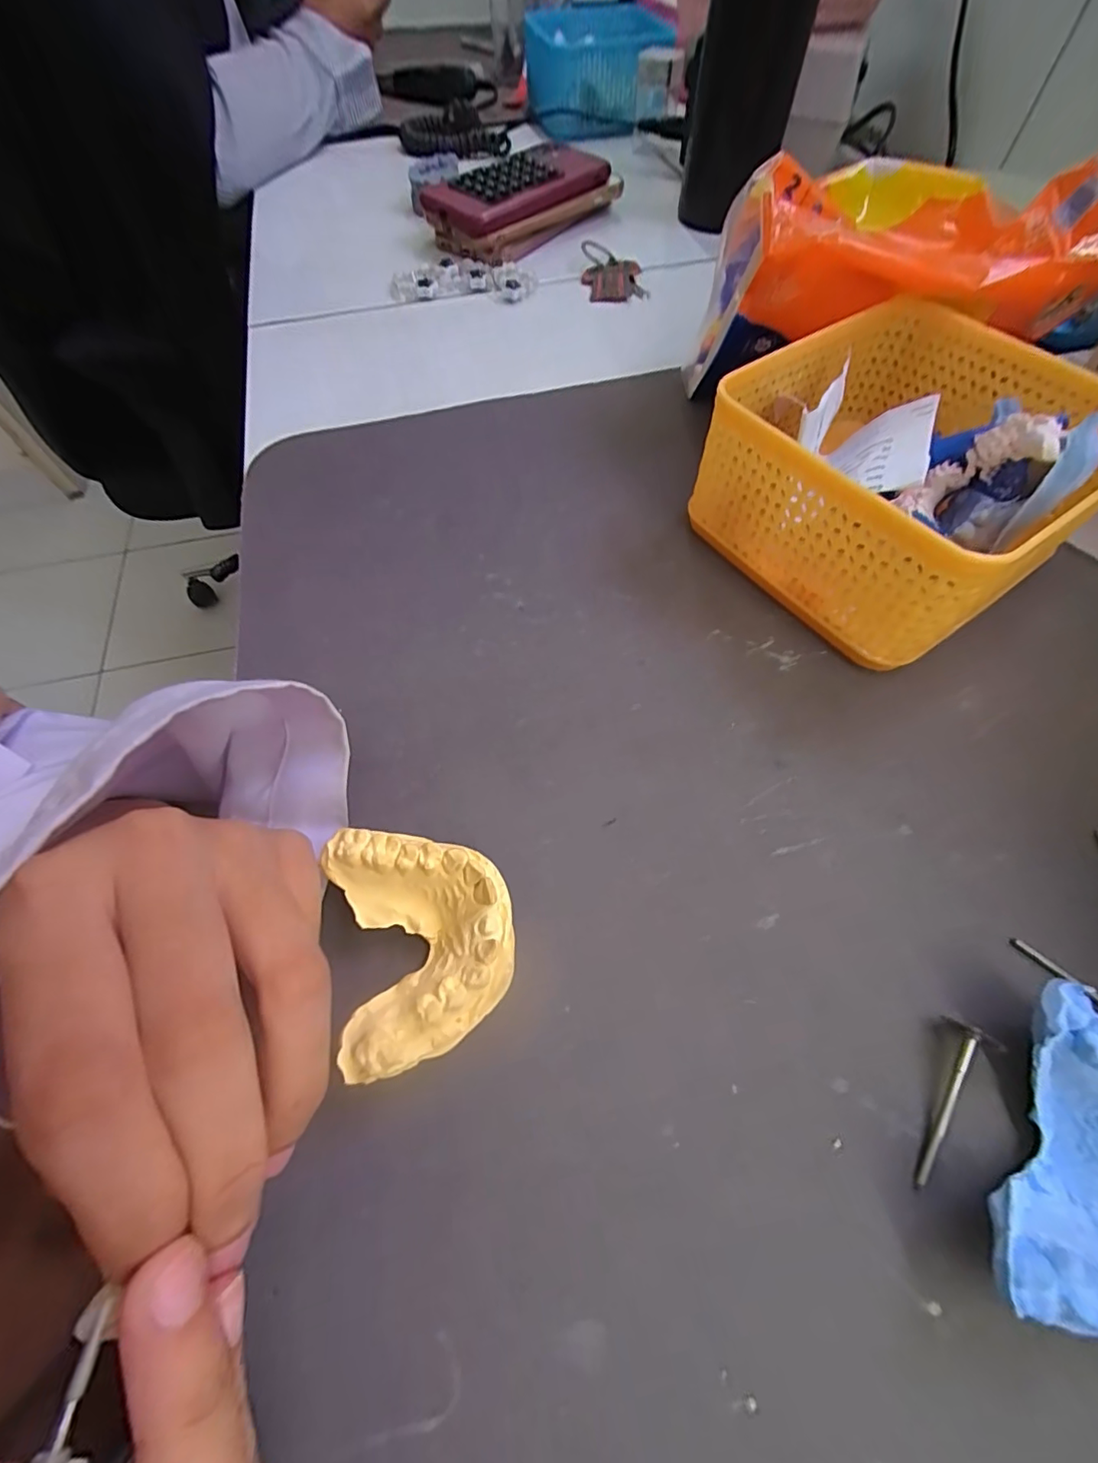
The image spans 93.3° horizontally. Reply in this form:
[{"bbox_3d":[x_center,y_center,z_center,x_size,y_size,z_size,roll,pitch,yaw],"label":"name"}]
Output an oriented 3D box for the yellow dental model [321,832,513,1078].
[{"bbox_3d":[-0.038,0.064,0.164,0.051,0.028,0.066,-16,63,-6],"label":"yellow dental model"}]

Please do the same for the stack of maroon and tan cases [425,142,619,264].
[{"bbox_3d":[-0.023,-0.442,0.431,0.094,0.036,0.148,36,70,19],"label":"stack of maroon and tan cases"}]

